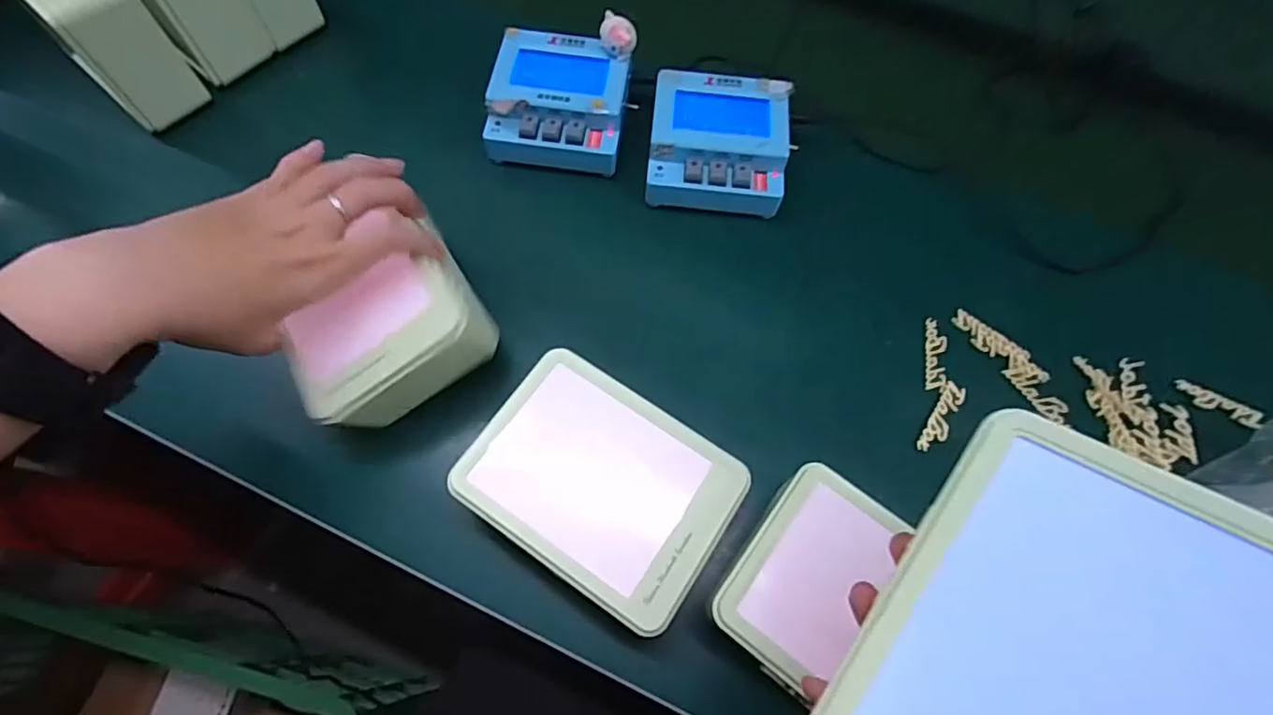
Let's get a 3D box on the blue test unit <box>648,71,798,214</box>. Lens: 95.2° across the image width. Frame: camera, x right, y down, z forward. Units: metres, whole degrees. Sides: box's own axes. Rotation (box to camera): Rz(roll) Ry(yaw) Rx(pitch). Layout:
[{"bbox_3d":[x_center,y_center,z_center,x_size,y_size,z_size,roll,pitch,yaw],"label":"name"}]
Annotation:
[{"bbox_3d":[0.062,-0.162,0.448,0.100,0.050,0.098,6,64,0],"label":"blue test unit"}]

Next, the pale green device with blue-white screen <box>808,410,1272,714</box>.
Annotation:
[{"bbox_3d":[0.128,0.095,0.172,0.105,0.013,0.137,30,85,31],"label":"pale green device with blue-white screen"}]

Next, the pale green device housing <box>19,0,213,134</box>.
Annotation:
[{"bbox_3d":[-0.405,-0.253,0.433,0.132,0.099,0.060,41,69,16],"label":"pale green device housing"}]

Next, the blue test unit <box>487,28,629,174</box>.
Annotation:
[{"bbox_3d":[-0.059,-0.196,0.458,0.101,0.053,0.098,11,64,2],"label":"blue test unit"}]

